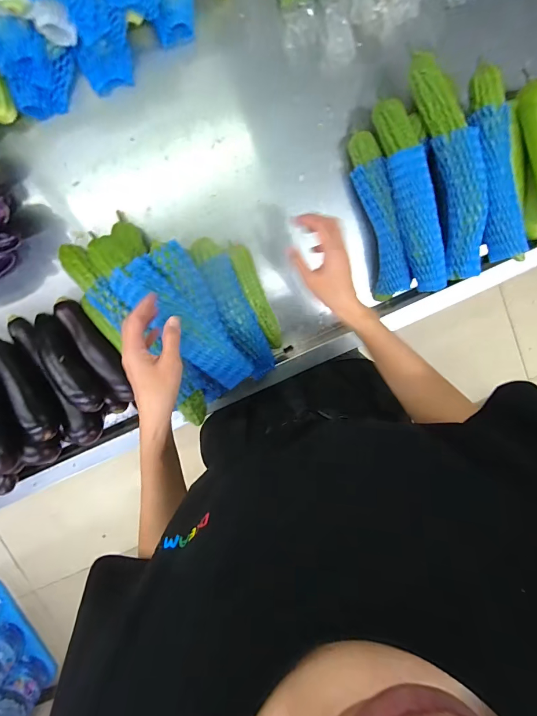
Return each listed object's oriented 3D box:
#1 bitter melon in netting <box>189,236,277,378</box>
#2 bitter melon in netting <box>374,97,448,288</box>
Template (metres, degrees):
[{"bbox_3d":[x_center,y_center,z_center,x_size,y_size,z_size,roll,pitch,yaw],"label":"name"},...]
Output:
[{"bbox_3d":[-0.054,-0.081,0.593,0.052,0.054,0.250,-26,113,1],"label":"bitter melon in netting"},{"bbox_3d":[0.247,-0.269,0.581,0.060,0.054,0.318,-20,99,0],"label":"bitter melon in netting"}]

